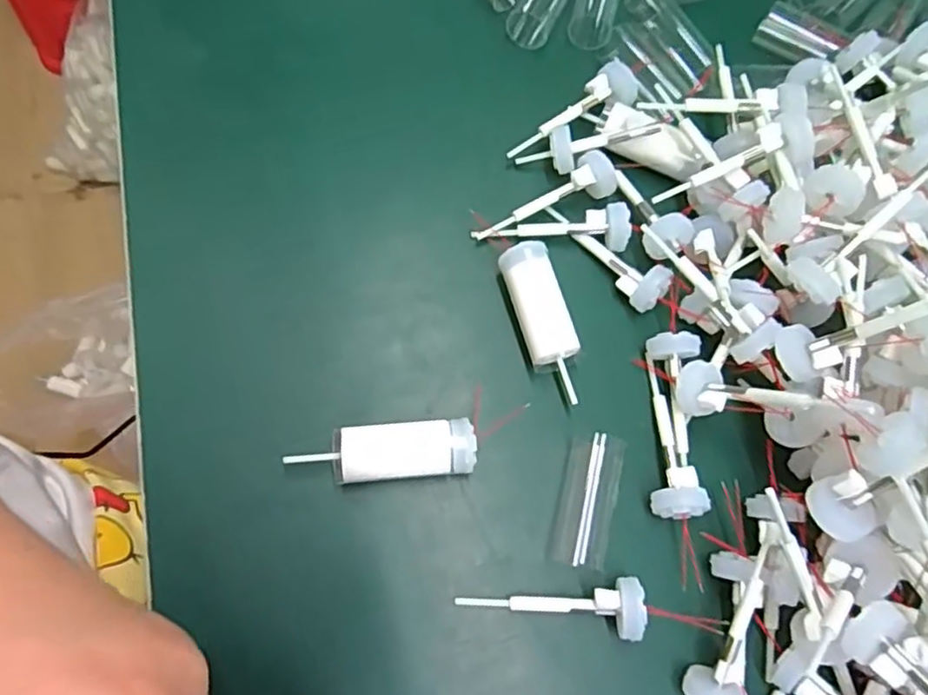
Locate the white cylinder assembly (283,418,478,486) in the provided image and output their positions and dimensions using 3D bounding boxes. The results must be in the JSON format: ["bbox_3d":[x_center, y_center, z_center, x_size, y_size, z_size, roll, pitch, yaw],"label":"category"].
[{"bbox_3d":[-0.029,0.040,0.247,0.066,0.021,0.020,-4,72,-6],"label":"white cylinder assembly"}]

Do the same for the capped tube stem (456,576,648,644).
[{"bbox_3d":[0.031,0.091,0.235,0.065,0.013,0.020,6,71,-3],"label":"capped tube stem"}]

